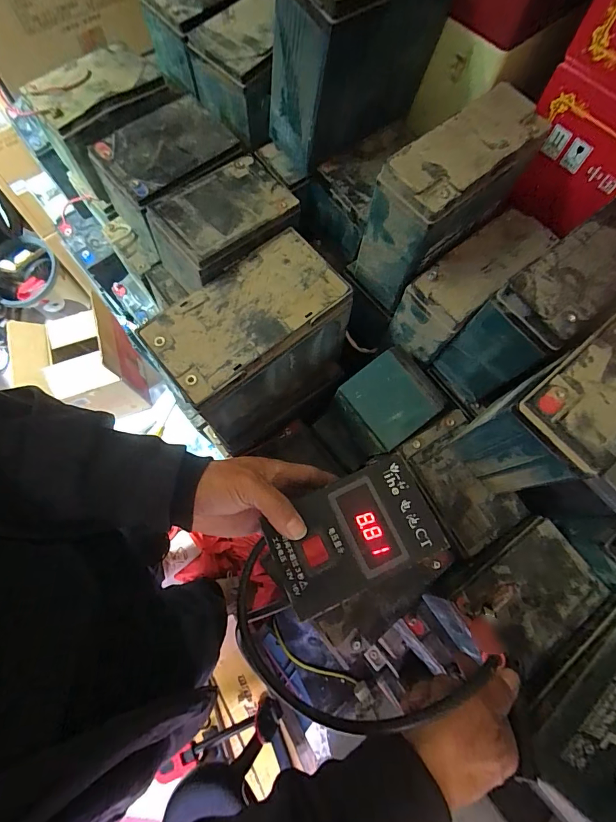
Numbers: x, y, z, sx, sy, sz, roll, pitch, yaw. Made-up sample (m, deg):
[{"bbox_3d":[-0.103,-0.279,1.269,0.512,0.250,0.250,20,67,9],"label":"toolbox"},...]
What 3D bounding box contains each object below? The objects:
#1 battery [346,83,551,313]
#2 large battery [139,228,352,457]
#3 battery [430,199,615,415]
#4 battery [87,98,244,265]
[{"bbox_3d":[0.147,-0.232,0.437,0.170,0.169,0.087,-39,76,-13],"label":"battery"},{"bbox_3d":[-0.071,-0.076,0.514,0.228,0.200,0.127,-37,75,-13],"label":"large battery"},{"bbox_3d":[0.254,-0.104,0.426,0.175,0.177,0.089,-34,75,-12],"label":"battery"},{"bbox_3d":[-0.170,-0.293,0.483,0.153,0.109,0.102,-37,75,-13],"label":"battery"}]

